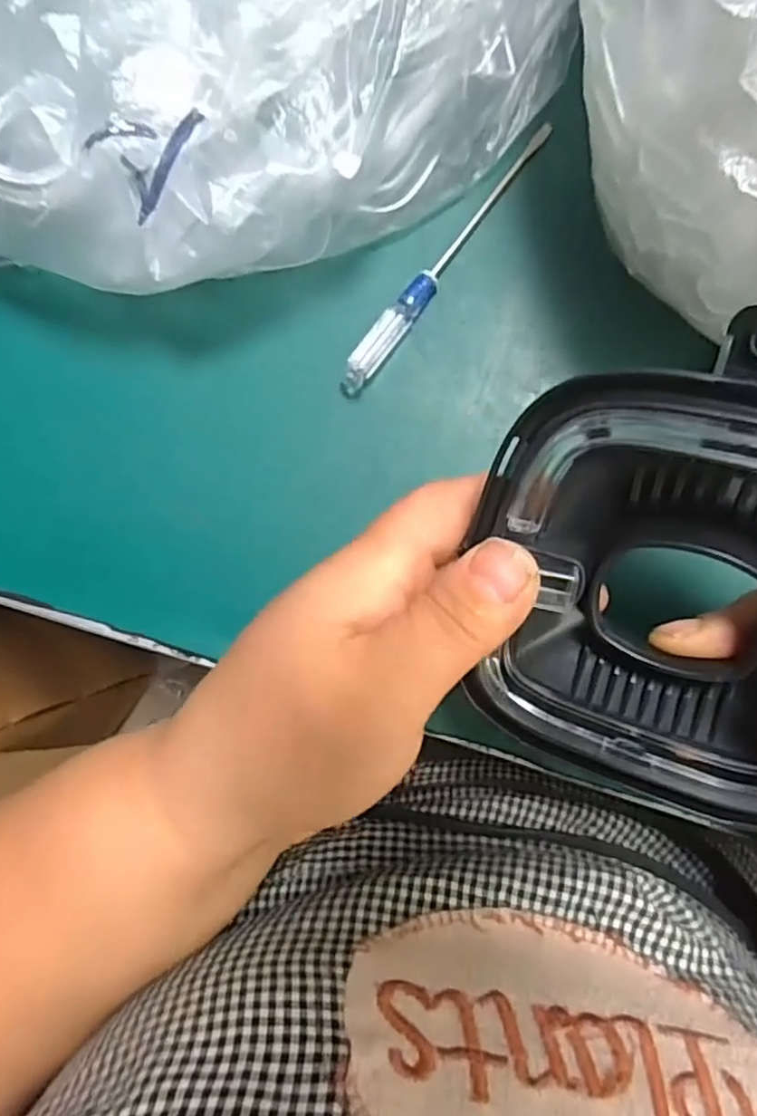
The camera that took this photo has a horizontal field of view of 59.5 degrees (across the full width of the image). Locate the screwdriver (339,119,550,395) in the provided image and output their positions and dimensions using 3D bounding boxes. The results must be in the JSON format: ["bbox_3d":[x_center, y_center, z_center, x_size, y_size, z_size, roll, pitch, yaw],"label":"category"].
[{"bbox_3d":[0.026,-0.119,0.261,0.010,0.012,0.129,38,92,2],"label":"screwdriver"}]

